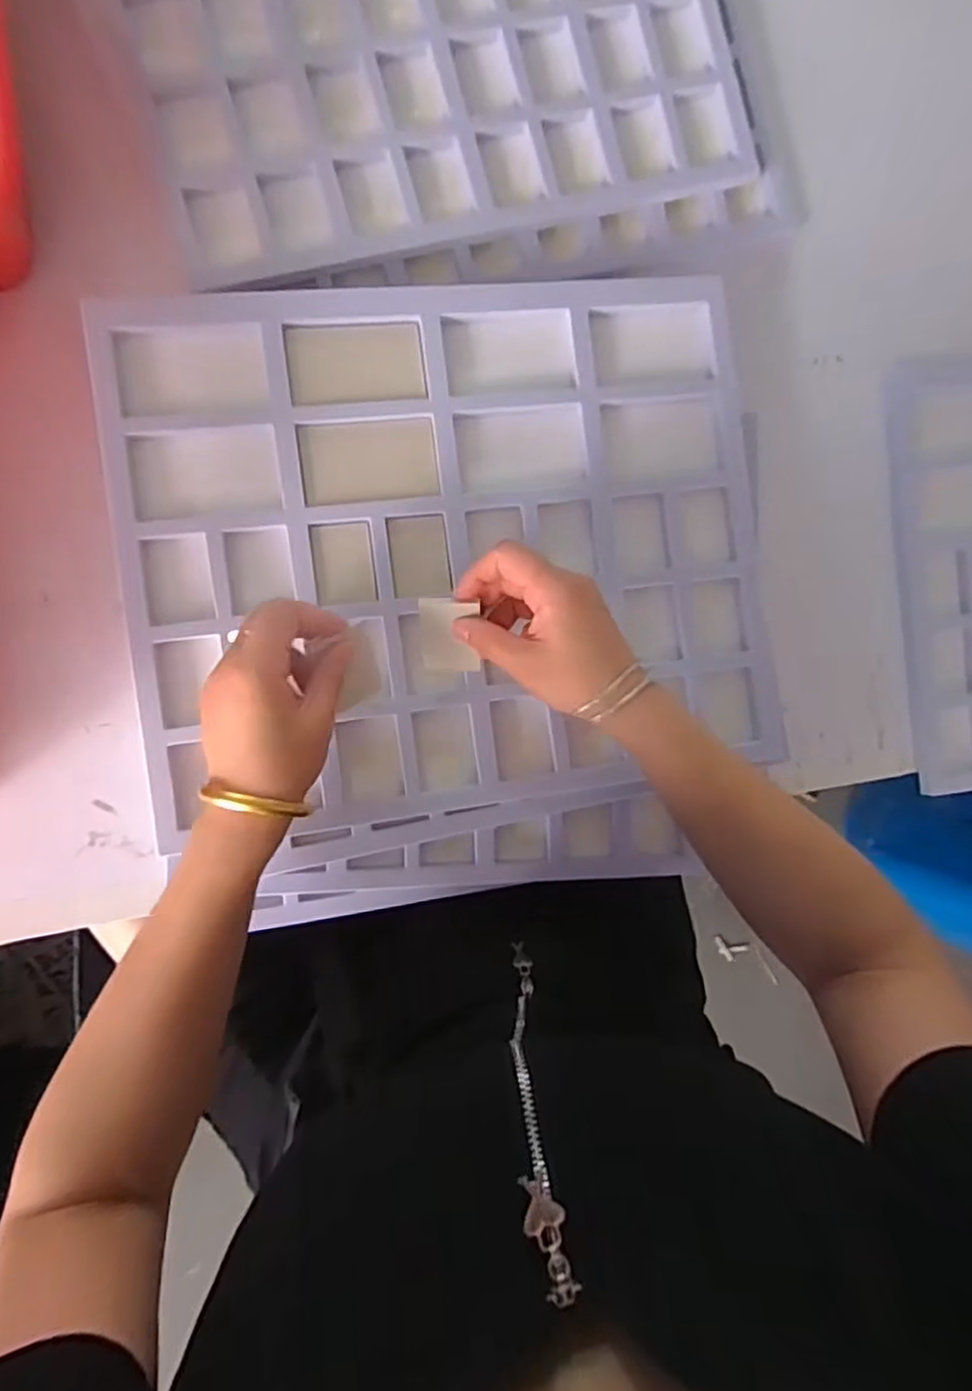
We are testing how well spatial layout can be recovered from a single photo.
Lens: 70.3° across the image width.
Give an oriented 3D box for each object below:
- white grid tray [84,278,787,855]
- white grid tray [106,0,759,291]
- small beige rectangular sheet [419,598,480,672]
[{"bbox_3d":[-0.018,-0.099,0.470,0.424,0.023,0.347,-7,94,-8],"label":"white grid tray"},{"bbox_3d":[-0.041,-0.490,0.486,0.420,0.013,0.328,-17,95,-7],"label":"white grid tray"},{"bbox_3d":[-0.023,-0.037,0.436,0.036,0.004,0.050,0,122,2],"label":"small beige rectangular sheet"}]

